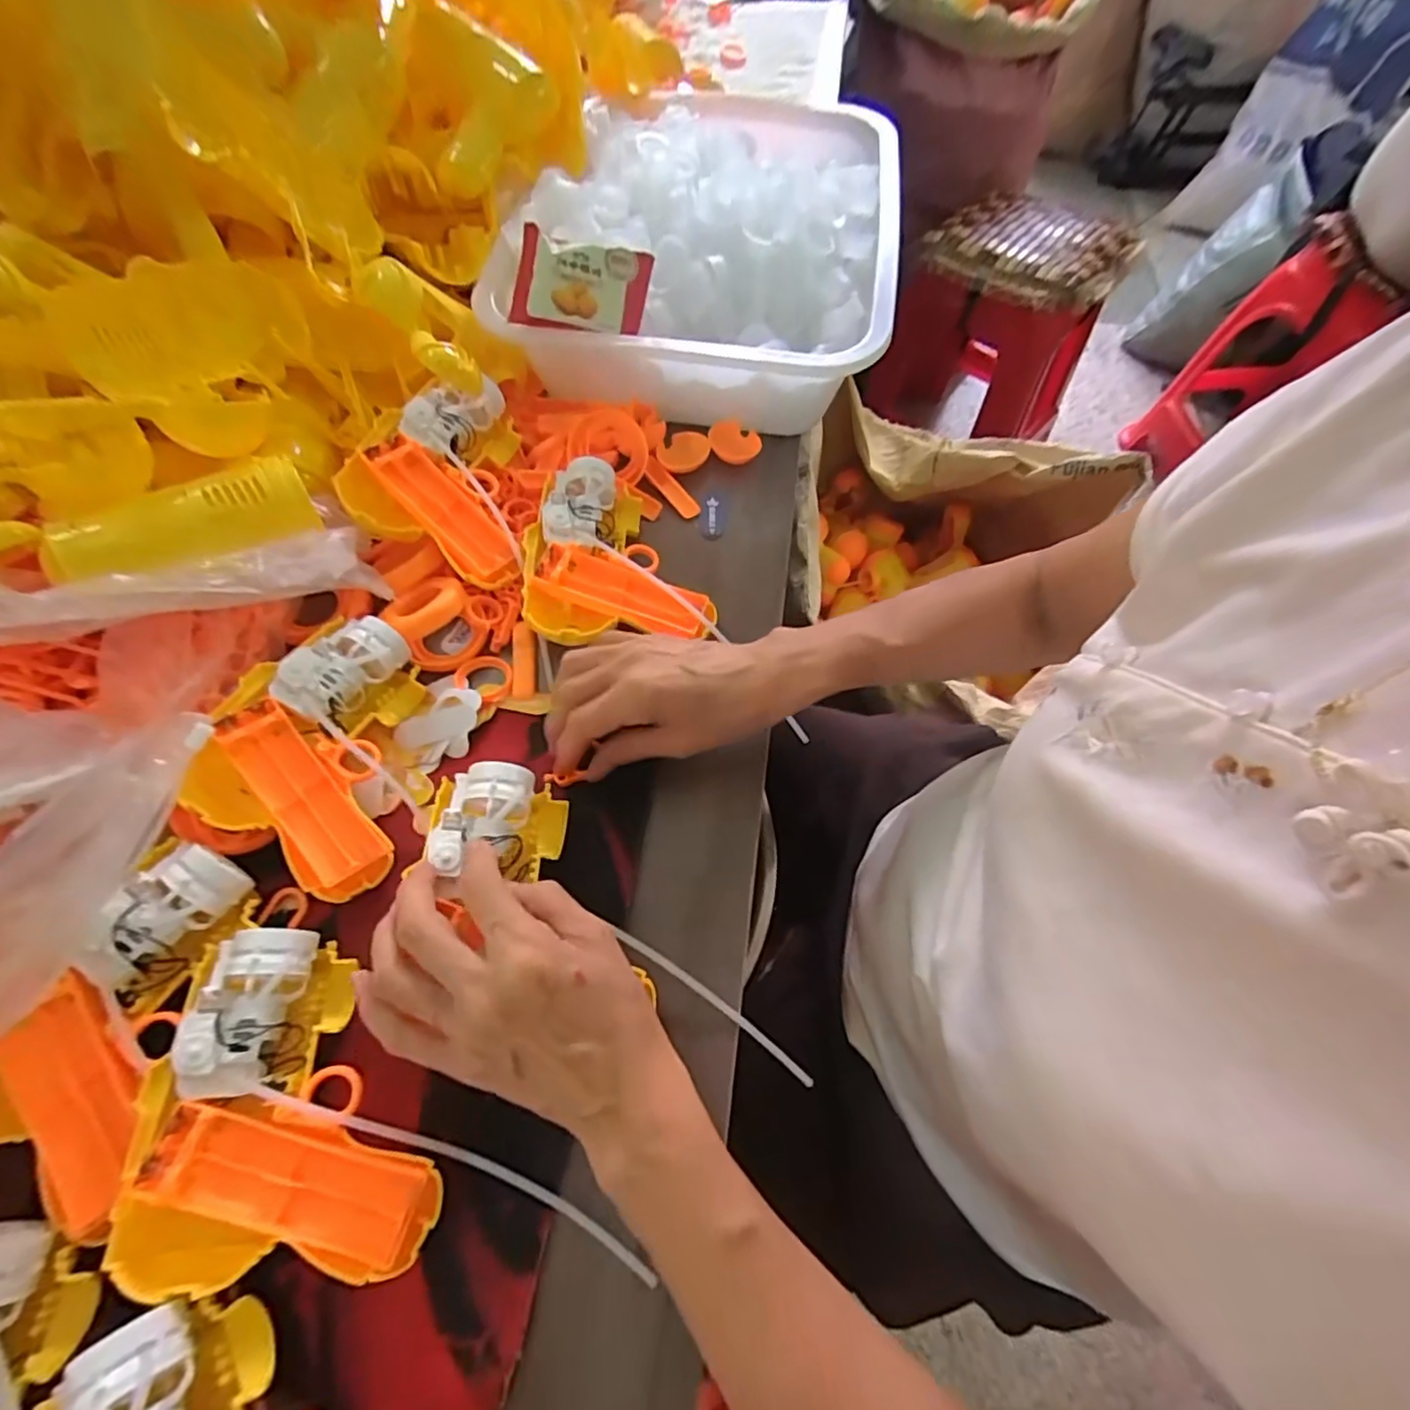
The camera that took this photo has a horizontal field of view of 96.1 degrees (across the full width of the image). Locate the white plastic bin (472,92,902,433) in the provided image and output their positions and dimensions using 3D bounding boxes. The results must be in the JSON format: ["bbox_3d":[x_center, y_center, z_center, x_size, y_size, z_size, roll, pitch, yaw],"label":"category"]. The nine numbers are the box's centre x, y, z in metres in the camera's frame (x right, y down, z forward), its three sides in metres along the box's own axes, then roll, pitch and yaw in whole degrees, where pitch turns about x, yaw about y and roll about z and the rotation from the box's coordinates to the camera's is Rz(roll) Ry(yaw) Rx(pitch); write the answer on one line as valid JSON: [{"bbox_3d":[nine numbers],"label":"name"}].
[{"bbox_3d":[0.011,-0.392,0.539,0.270,0.123,0.396,9,63,4],"label":"white plastic bin"}]

